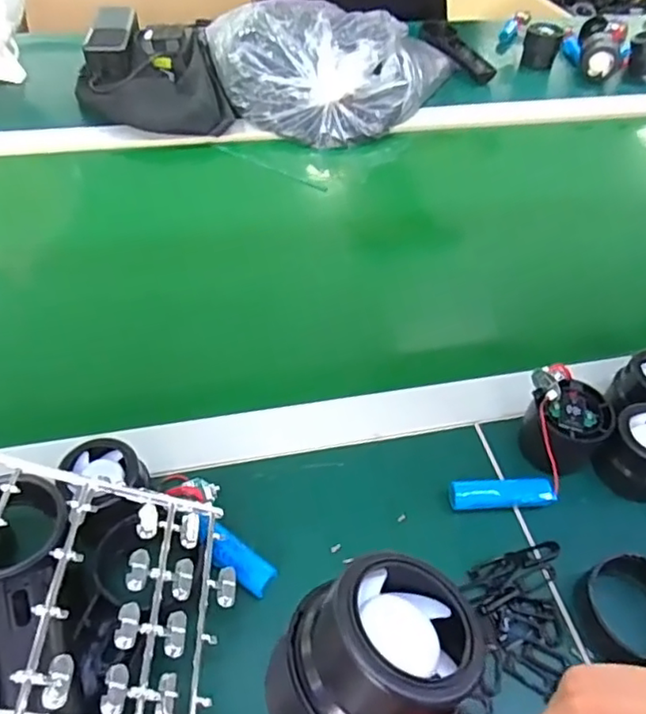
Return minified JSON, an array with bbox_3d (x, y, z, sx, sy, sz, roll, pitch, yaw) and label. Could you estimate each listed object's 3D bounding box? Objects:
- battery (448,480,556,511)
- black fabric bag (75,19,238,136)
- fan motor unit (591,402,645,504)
[{"bbox_3d":[0.120,0.095,0.409,0.071,0.020,0.020,-3,50,-8],"label":"battery"},{"bbox_3d":[-0.213,-0.335,0.744,0.173,0.047,0.211,-12,52,-15],"label":"black fabric bag"},{"bbox_3d":[0.220,0.066,0.414,0.050,0.046,0.052,3,49,-3],"label":"fan motor unit"}]

